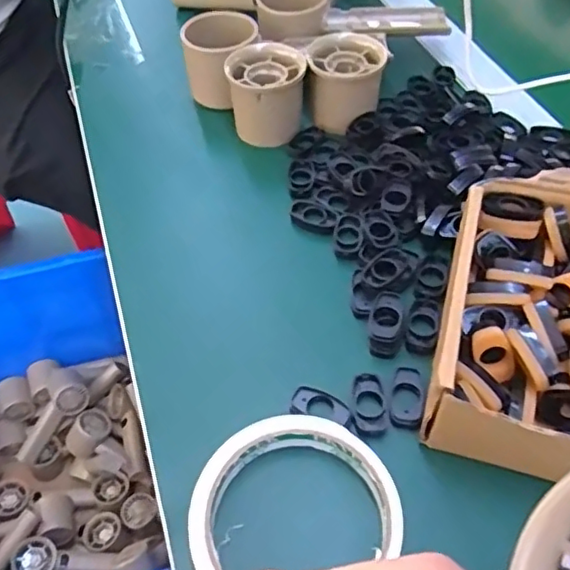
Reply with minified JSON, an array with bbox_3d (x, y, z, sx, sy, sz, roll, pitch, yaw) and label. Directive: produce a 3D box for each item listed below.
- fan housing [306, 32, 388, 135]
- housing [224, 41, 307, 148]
[{"bbox_3d":[0.045,-0.150,0.448,0.054,0.055,0.052,4,52,4],"label":"fan housing"},{"bbox_3d":[-0.014,-0.141,0.448,0.057,0.058,0.053,0,51,1],"label":"housing"}]

